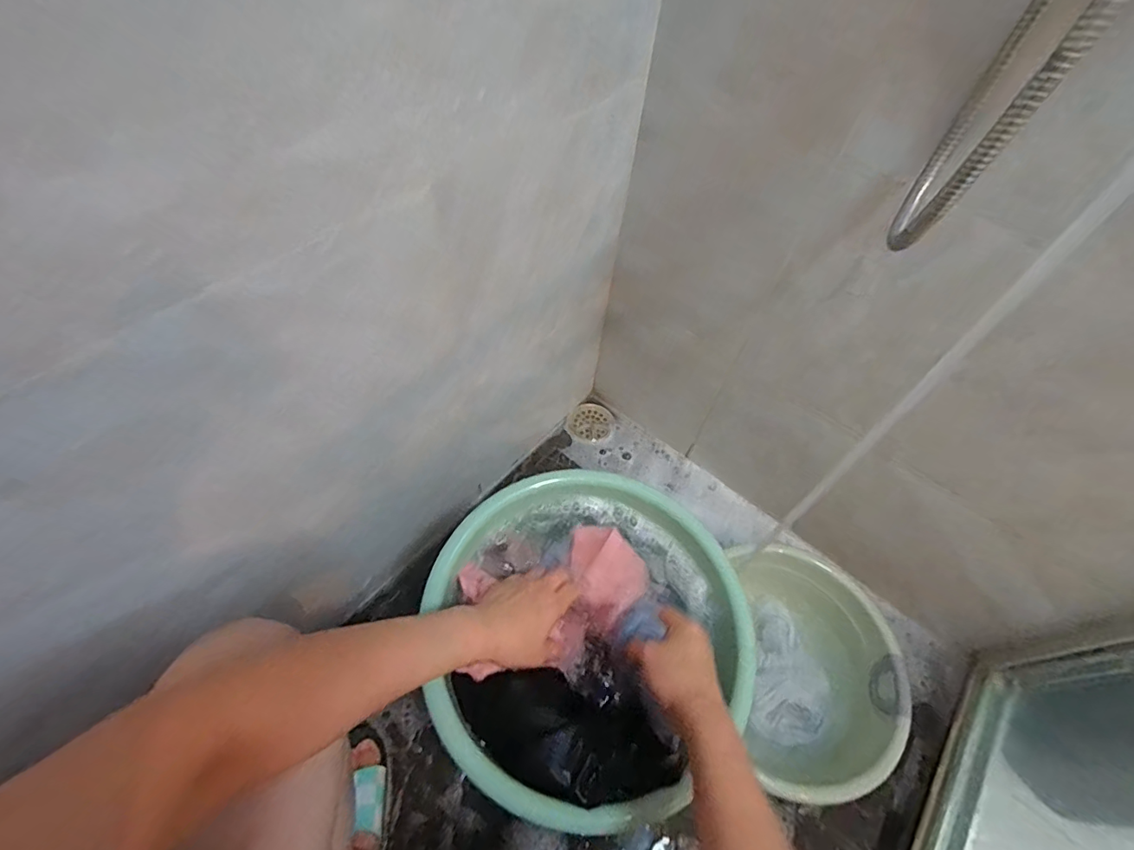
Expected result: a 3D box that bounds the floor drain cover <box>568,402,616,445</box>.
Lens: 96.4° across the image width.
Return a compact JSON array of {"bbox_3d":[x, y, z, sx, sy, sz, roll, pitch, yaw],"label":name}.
[{"bbox_3d":[0.049,-0.001,0.990,0.092,0.011,0.087,26,58,13],"label":"floor drain cover"}]

